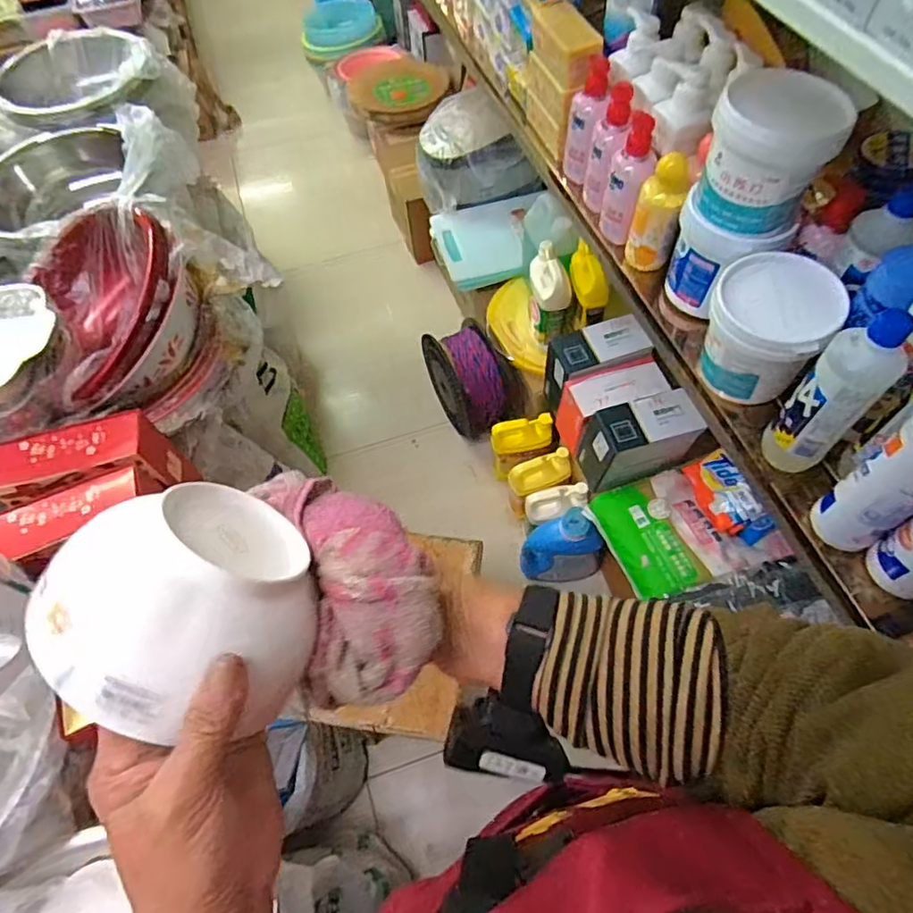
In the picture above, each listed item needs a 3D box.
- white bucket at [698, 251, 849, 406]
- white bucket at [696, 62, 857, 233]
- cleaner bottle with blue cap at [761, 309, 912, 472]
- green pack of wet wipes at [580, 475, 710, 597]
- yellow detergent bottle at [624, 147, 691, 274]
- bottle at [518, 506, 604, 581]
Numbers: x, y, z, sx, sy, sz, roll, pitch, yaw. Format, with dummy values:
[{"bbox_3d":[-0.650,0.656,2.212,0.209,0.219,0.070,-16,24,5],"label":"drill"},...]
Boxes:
[{"bbox_3d":[0.339,-0.135,0.655,0.115,0.138,0.114,-2,60,3],"label":"white bucket"},{"bbox_3d":[0.328,-0.319,0.618,0.105,0.125,0.097,-2,60,3],"label":"white bucket"},{"bbox_3d":[0.384,-0.072,0.579,0.105,0.185,0.061,-40,65,-18],"label":"cleaner bottle with blue cap"},{"bbox_3d":[0.364,0.161,1.133,0.132,0.057,0.226,-20,60,-7],"label":"green pack of wet wipes"},{"bbox_3d":[0.259,-0.311,0.763,0.059,0.137,0.053,19,63,15],"label":"yellow detergent bottle"},{"bbox_3d":[0.233,0.213,1.290,0.179,0.243,0.104,2,60,6],"label":"bottle"}]

